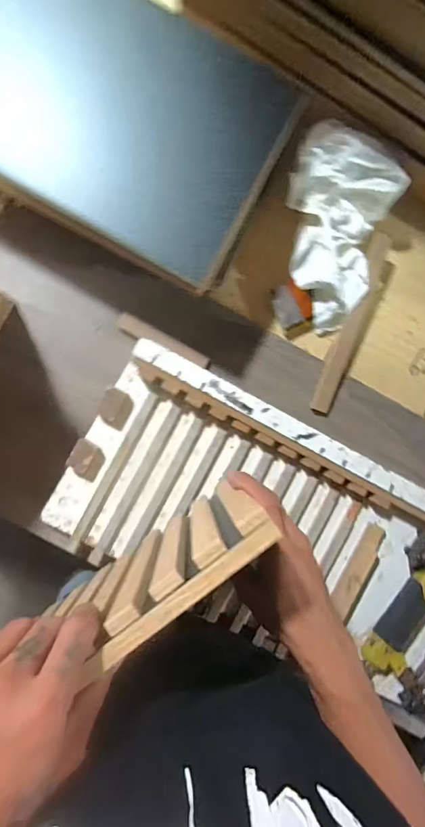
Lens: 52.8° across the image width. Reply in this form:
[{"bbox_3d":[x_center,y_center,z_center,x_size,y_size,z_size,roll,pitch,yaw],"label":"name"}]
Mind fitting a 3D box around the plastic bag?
[{"bbox_3d":[0.144,-0.226,0.525,0.131,0.071,0.222,19,86,-4],"label":"plastic bag"}]

